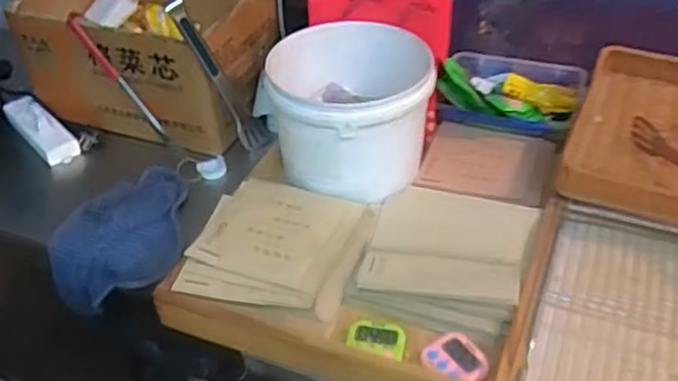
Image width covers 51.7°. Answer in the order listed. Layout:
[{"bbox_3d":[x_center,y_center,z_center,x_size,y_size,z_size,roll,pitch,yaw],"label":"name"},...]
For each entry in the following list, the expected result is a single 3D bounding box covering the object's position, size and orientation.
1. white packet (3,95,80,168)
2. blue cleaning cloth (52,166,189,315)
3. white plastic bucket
[{"bbox_3d":[-0.500,-0.102,1.159,0.062,0.049,0.193,-33,45,-28],"label":"white packet"},{"bbox_3d":[-0.294,0.064,1.005,0.185,0.089,0.206,1,39,11],"label":"blue cleaning cloth"},{"bbox_3d":[0.021,-0.114,0.944,0.206,0.158,0.211,-5,39,4],"label":"white plastic bucket"}]

